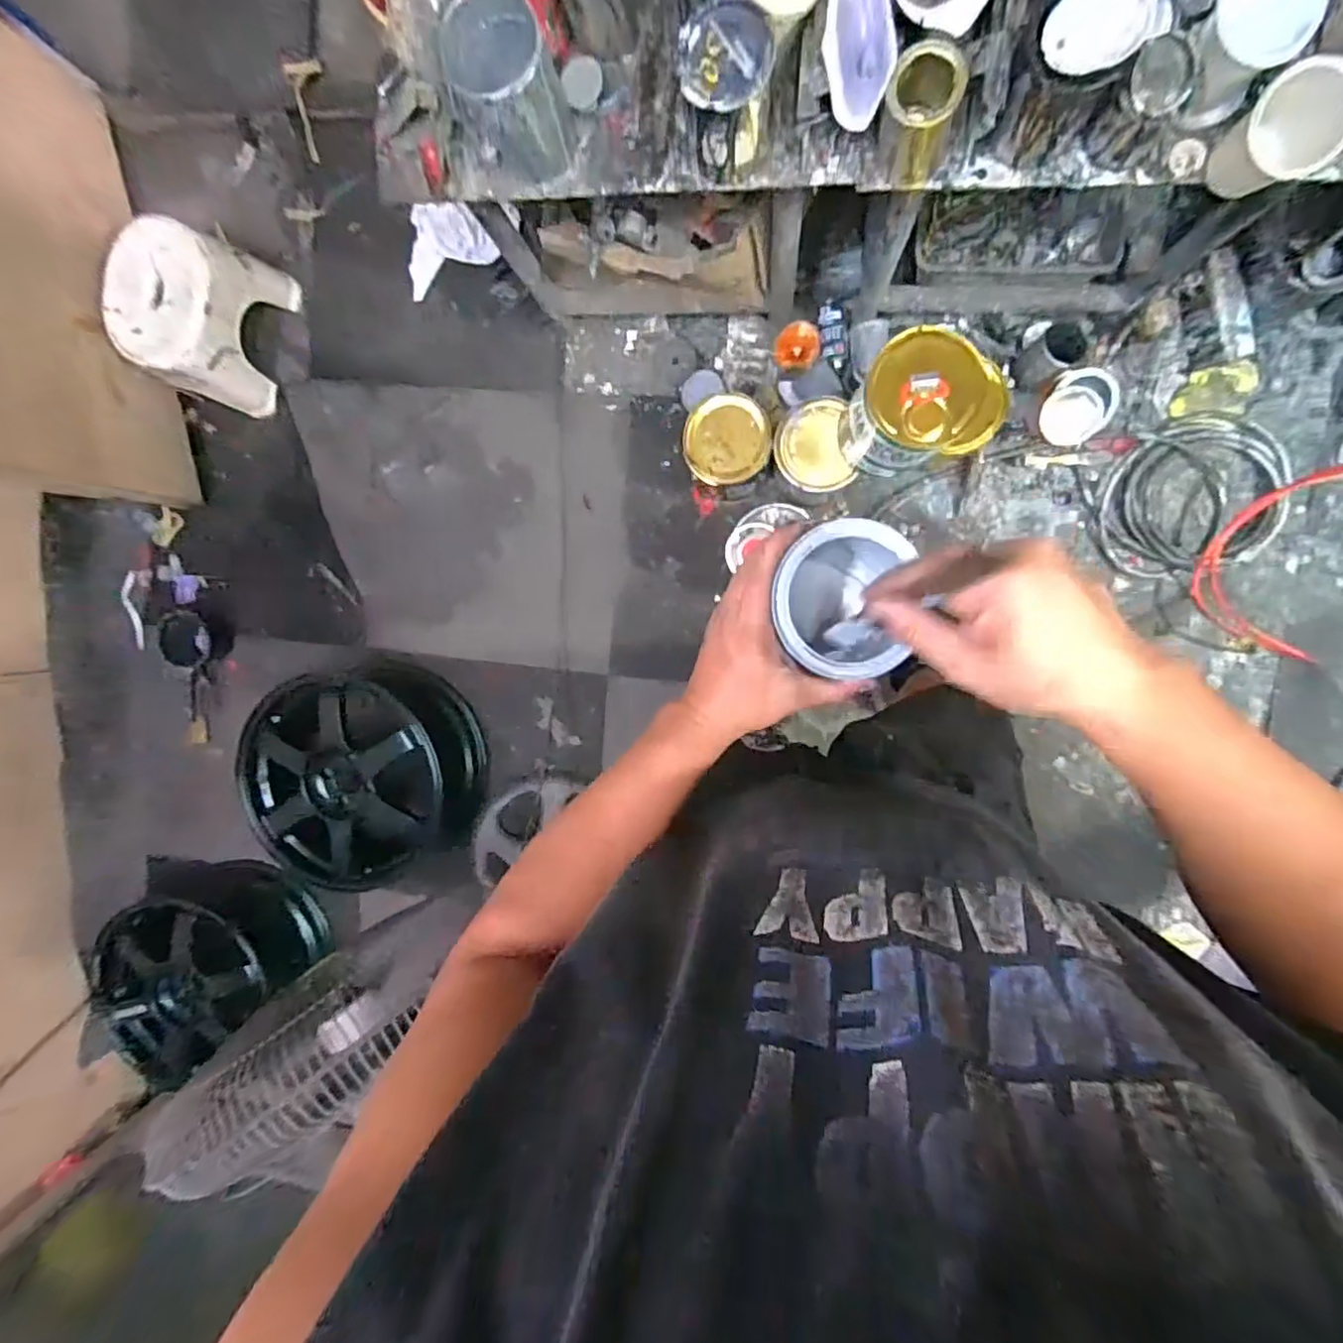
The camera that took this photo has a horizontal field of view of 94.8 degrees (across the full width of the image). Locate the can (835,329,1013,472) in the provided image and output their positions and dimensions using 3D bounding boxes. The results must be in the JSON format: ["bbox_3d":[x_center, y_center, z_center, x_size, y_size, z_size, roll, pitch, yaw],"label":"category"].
[{"bbox_3d":[0.371,-0.396,0.954,0.169,0.192,0.176,-30,91,10],"label":"can"}]

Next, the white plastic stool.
[{"bbox_3d":[-1.012,-0.756,1.334,0.242,0.235,0.312,7,97,8],"label":"white plastic stool"}]

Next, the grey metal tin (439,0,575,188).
[{"bbox_3d":[-0.185,-0.641,0.701,0.119,0.142,0.115,1,96,8],"label":"grey metal tin"}]

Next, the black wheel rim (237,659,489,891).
[{"bbox_3d":[-0.678,0.242,1.353,0.464,0.221,0.477,1,96,8],"label":"black wheel rim"}]

